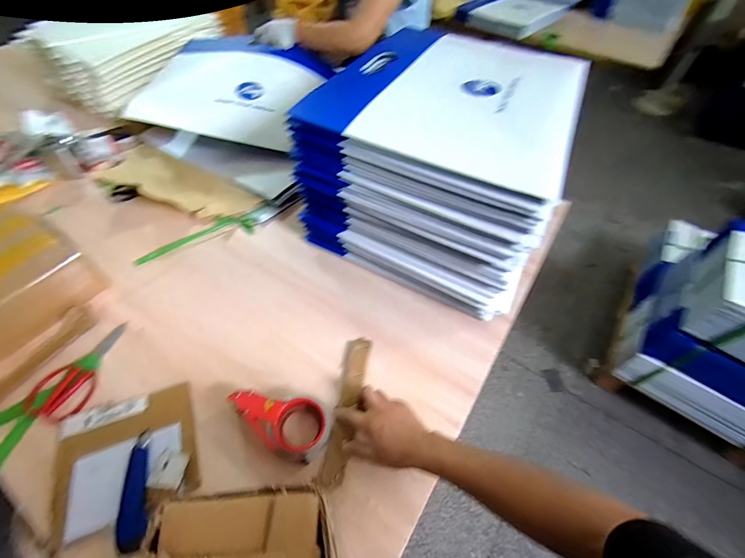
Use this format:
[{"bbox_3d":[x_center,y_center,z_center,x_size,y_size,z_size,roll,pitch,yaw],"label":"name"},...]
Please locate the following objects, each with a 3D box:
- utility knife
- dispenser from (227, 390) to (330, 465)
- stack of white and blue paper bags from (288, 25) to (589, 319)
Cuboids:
[{"bbox_3d":[-0.345,0.301,0.479,0.033,0.015,0.154,-16,55,-14],"label":"utility knife"},{"bbox_3d":[-0.152,0.229,0.544,0.162,0.060,0.095,23,55,14],"label":"dispenser"},{"bbox_3d":[0.158,-0.267,0.760,0.464,0.342,0.498,24,55,15],"label":"stack of white and blue paper bags"}]

